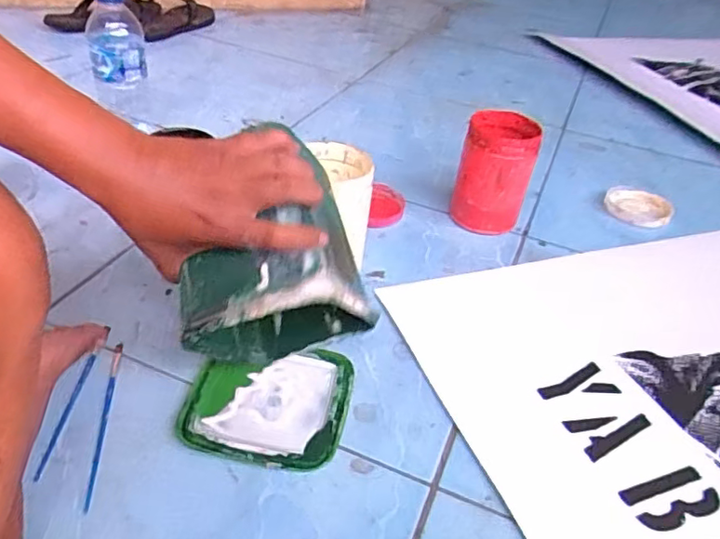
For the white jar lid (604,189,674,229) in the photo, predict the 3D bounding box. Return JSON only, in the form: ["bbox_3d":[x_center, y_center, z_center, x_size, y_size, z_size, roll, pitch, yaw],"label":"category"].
[{"bbox_3d":[0.396,-0.091,0.850,0.088,0.016,0.100,21,40,18],"label":"white jar lid"}]

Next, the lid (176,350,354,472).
[{"bbox_3d":[-0.078,0.114,0.509,0.133,0.009,0.118,7,37,1],"label":"lid"}]

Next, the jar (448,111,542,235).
[{"bbox_3d":[0.169,-0.122,0.764,0.089,0.136,0.081,11,38,6],"label":"jar"}]

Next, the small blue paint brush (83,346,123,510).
[{"bbox_3d":[-0.209,0.121,0.487,0.006,0.007,0.161,-2,38,-11],"label":"small blue paint brush"}]

